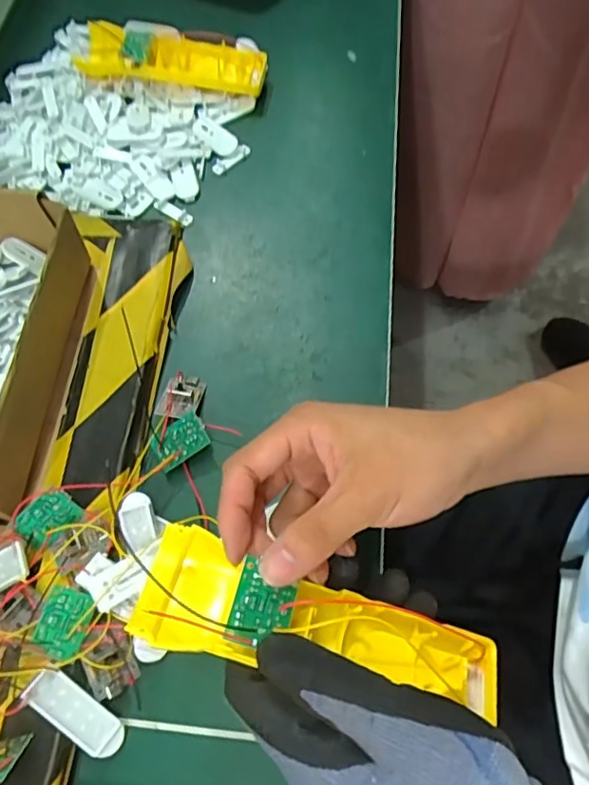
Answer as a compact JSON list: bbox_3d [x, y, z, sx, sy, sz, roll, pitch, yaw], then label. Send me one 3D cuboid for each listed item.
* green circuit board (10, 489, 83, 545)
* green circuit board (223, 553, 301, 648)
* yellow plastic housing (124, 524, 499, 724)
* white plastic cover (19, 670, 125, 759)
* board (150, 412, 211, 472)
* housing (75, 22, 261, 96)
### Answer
[{"bbox_3d":[-0.146,0.073,0.334,0.034,0.004,0.024,-37,104,-7],"label":"green circuit board"},{"bbox_3d":[-0.013,0.089,0.237,0.025,0.006,0.033,14,66,6],"label":"green circuit board"},{"bbox_3d":[0.015,0.102,0.253,0.163,0.020,0.046,17,66,-7],"label":"yellow plastic housing"},{"bbox_3d":[-0.116,0.171,0.301,0.057,0.006,0.020,41,71,-5],"label":"white plastic cover"},{"bbox_3d":[-0.074,0.031,0.362,0.035,0.004,0.026,-34,70,0],"label":"board"},{"bbox_3d":[-0.108,-0.288,0.490,0.162,0.030,0.038,10,67,8],"label":"housing"}]

